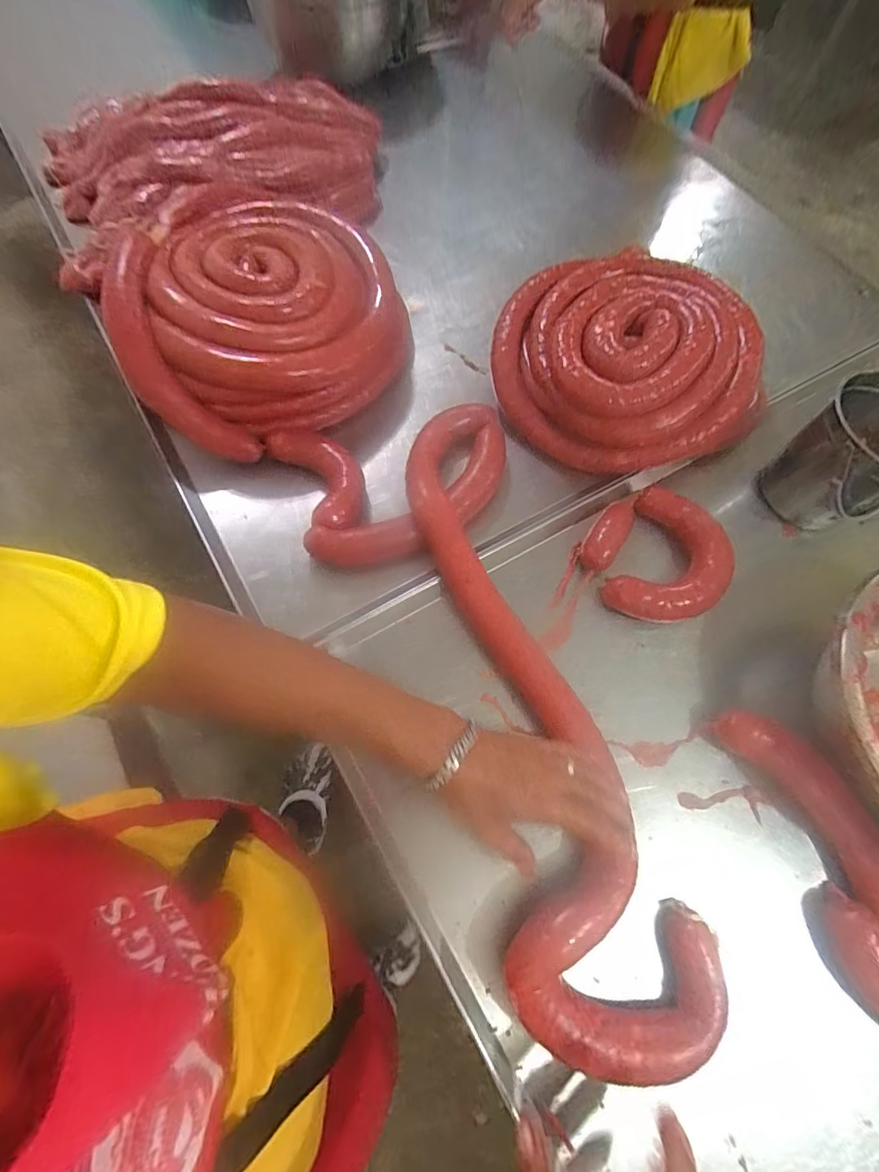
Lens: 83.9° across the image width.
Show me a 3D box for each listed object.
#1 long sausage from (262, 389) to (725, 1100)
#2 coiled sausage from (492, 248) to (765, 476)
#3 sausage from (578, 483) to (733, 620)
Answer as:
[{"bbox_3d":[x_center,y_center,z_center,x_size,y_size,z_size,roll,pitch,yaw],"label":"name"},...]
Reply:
[{"bbox_3d":[0.044,0.076,0.469,0.238,0.050,0.646,-19,69,-10],"label":"long sausage"},{"bbox_3d":[0.224,-0.278,0.605,0.278,0.113,0.282,1,67,-2],"label":"coiled sausage"},{"bbox_3d":[0.236,-0.032,0.536,0.141,0.041,0.143,1,67,-2],"label":"sausage"}]

